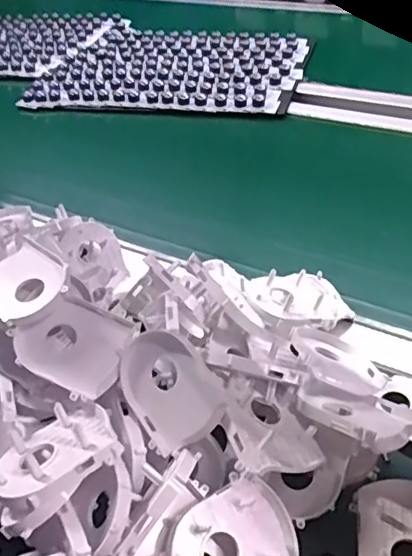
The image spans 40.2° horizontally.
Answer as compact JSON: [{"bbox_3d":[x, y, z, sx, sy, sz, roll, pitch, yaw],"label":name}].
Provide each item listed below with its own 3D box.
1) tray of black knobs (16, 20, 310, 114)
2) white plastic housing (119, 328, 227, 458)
[{"bbox_3d":[-0.054,-0.386,1.017,0.445,0.022,0.343,6,42,14],"label":"tray of black knobs"},{"bbox_3d":[-0.027,0.078,0.410,0.082,0.065,0.016,51,21,15],"label":"white plastic housing"}]

